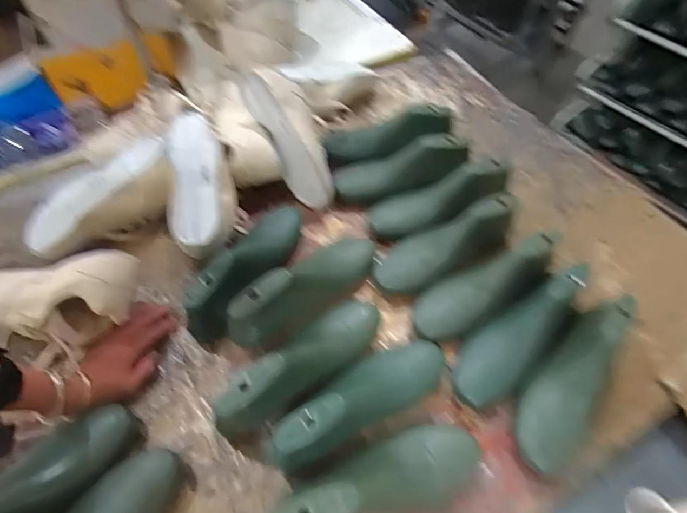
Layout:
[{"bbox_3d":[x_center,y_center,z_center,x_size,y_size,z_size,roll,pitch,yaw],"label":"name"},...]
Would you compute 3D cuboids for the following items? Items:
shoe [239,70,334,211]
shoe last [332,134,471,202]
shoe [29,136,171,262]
[{"bbox_3d":[-0.085,-0.208,0.714,0.096,0.088,0.258,-31,100,-18],"label":"shoe"},{"bbox_3d":[0.095,-0.148,0.706,0.238,0.051,0.069,-14,54,18],"label":"shoe last"},{"bbox_3d":[-0.377,-0.083,0.664,0.246,0.092,0.096,-35,62,-6],"label":"shoe"}]

